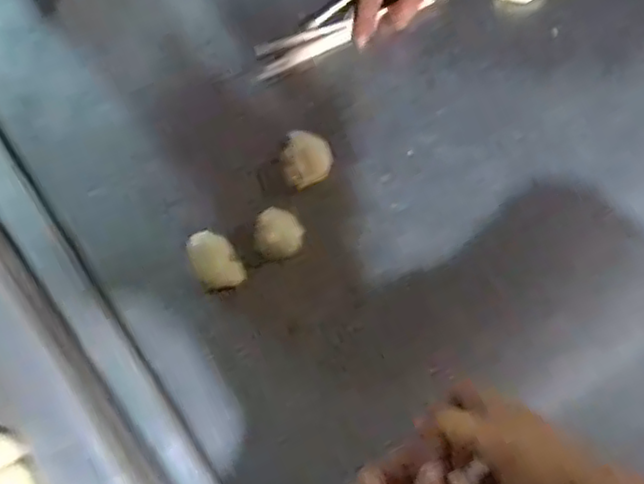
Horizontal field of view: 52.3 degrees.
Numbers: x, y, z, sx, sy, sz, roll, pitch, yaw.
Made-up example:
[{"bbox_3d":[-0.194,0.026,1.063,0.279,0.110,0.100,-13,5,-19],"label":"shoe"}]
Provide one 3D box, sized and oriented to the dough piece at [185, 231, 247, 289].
[{"bbox_3d":[-0.091,0.015,0.557,0.038,0.024,0.048,-25,75,-8],"label":"dough piece"}]

